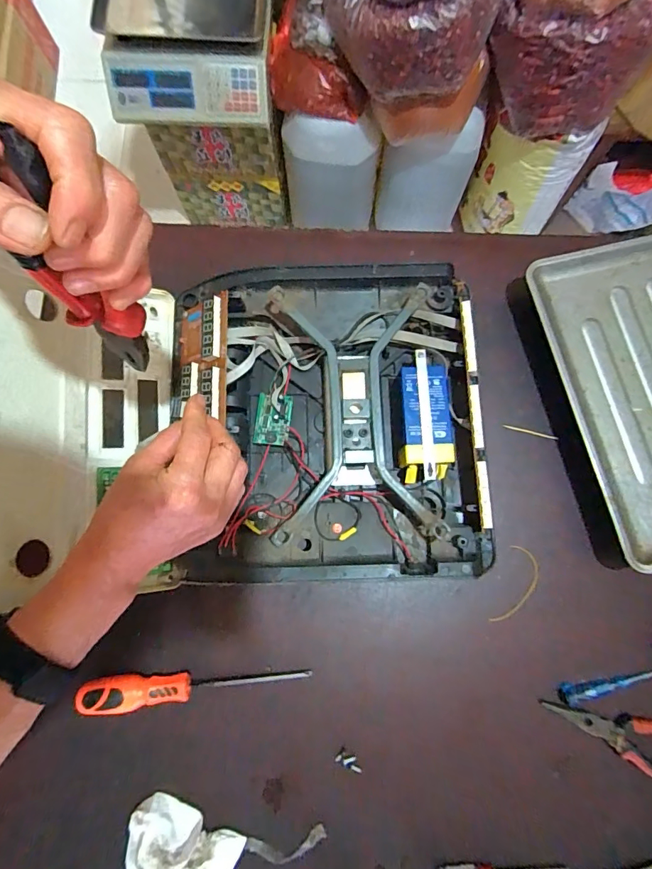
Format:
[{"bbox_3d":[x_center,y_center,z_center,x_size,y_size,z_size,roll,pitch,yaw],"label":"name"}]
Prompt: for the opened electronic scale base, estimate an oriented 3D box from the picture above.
[{"bbox_3d":[0.002,-0.016,0.463,0.313,0.055,0.317,-3,80,0],"label":"opened electronic scale base"}]

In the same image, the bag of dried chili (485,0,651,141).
[{"bbox_3d":[0.489,-0.775,0.847,0.269,0.225,0.283,40,82,7],"label":"bag of dried chili"}]

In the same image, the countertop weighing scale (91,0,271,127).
[{"bbox_3d":[-0.285,-0.835,0.918,0.338,0.119,0.315,1,80,0],"label":"countertop weighing scale"}]

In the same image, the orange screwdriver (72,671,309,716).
[{"bbox_3d":[-0.131,0.248,0.440,0.219,0.031,0.031,-5,80,-1],"label":"orange screwdriver"}]

